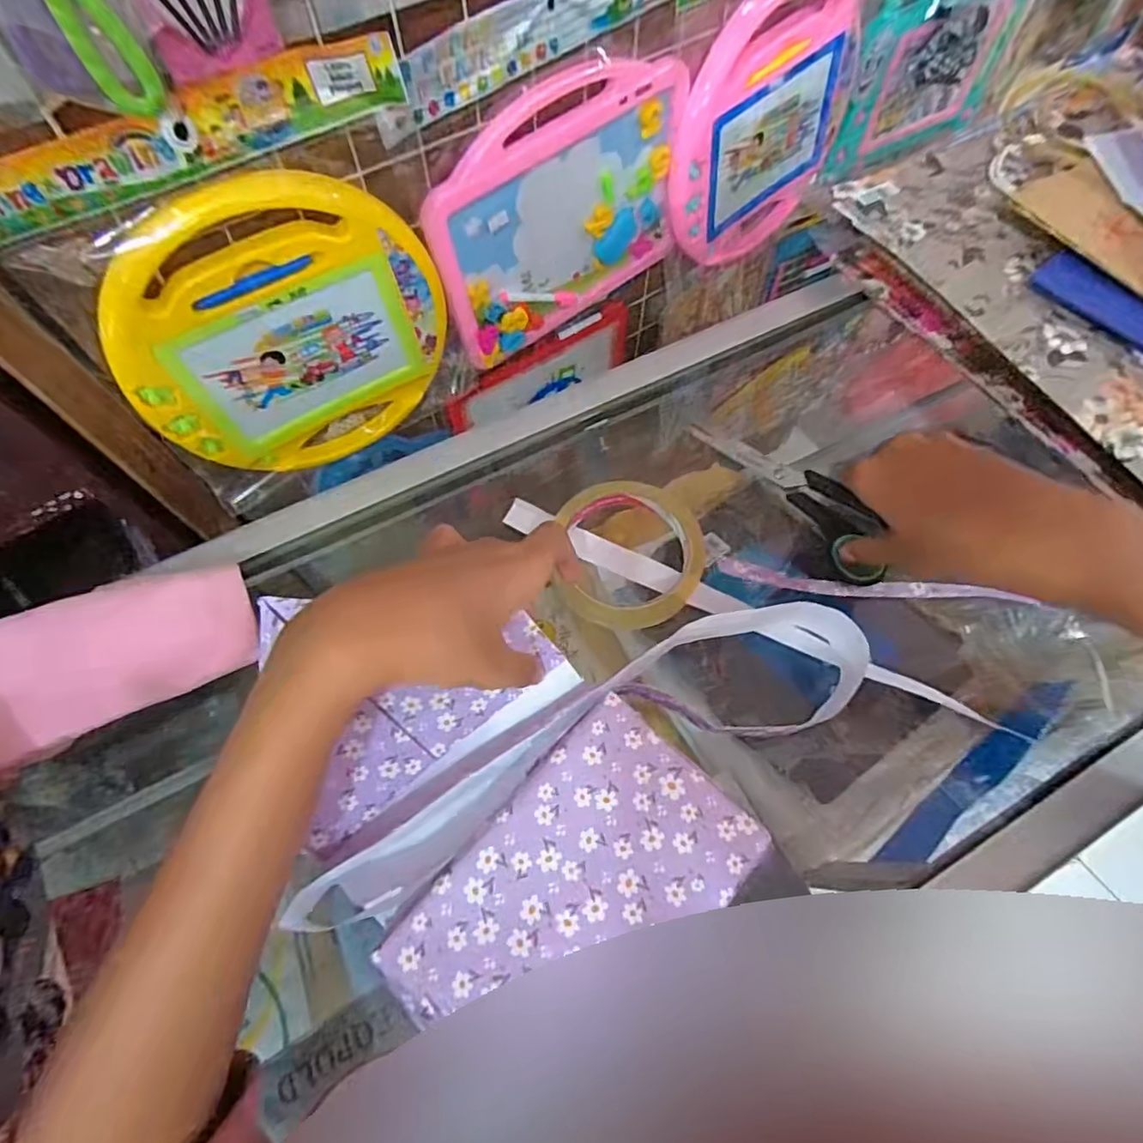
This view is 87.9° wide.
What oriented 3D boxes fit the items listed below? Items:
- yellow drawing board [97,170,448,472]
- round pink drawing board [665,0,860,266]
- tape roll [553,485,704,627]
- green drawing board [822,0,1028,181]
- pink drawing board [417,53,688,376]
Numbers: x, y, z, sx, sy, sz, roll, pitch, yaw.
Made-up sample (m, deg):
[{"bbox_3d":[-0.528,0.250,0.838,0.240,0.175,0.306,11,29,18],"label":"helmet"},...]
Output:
[{"bbox_3d":[-0.248,-0.205,0.548,0.268,0.274,0.028,-29,68,-13],"label":"yellow drawing board"},{"bbox_3d":[0.222,-0.501,0.681,0.271,0.250,0.046,-35,70,-16],"label":"round pink drawing board"},{"bbox_3d":[0.036,-0.013,0.360,0.086,0.021,0.094,0,65,0],"label":"tape roll"},{"bbox_3d":[0.467,-0.644,0.770,0.309,0.184,0.035,-28,68,-13],"label":"green drawing board"},{"bbox_3d":[-0.007,-0.362,0.615,0.291,0.233,0.029,-35,70,-15],"label":"pink drawing board"}]

